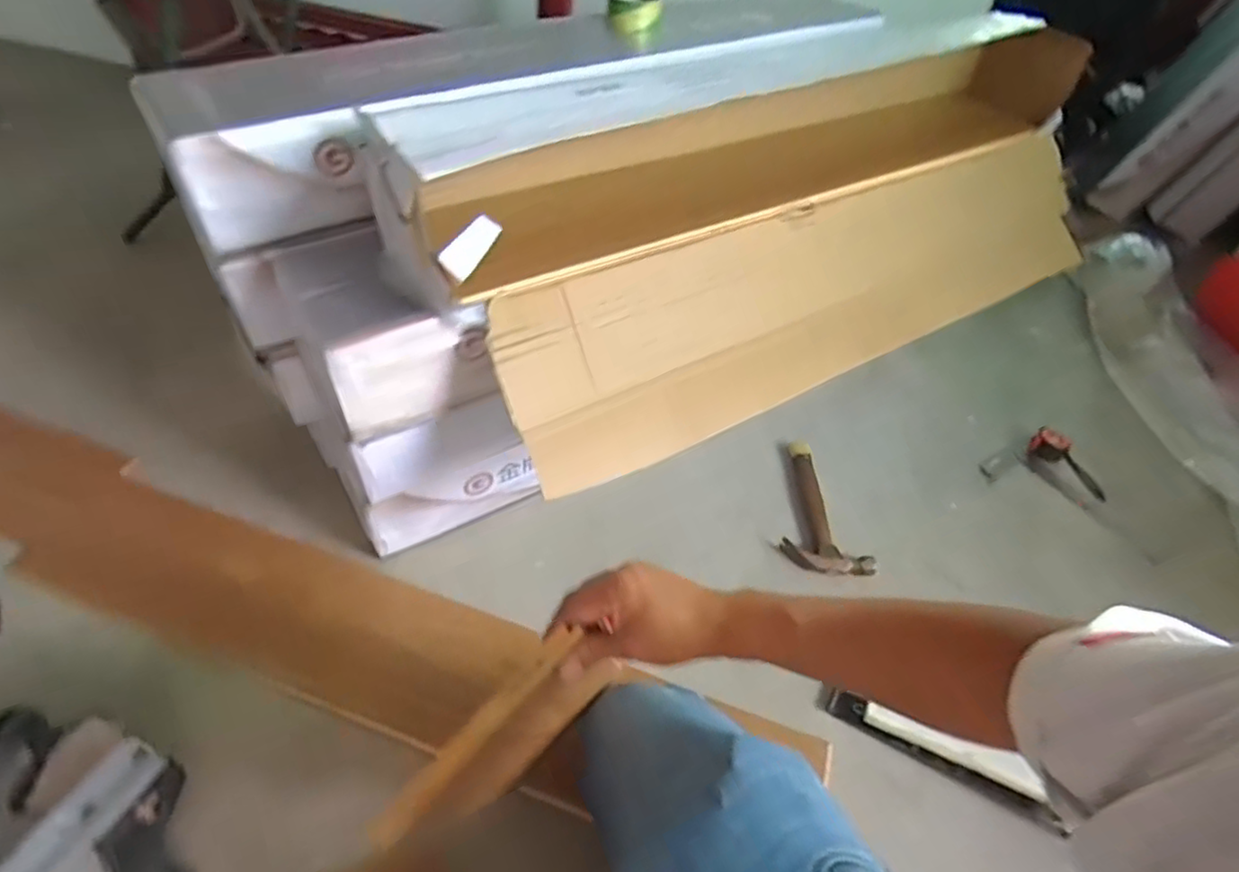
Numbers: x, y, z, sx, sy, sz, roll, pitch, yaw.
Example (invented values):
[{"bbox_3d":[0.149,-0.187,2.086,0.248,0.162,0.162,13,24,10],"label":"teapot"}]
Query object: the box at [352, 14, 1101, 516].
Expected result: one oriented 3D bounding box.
[{"bbox_3d":[0.218,-0.296,1.122,1.177,0.597,0.484,-24,55,-25],"label":"box"}]

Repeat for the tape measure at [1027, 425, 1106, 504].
[{"bbox_3d":[0.884,0.046,1.268,0.073,0.060,0.170,-29,57,-28],"label":"tape measure"}]

